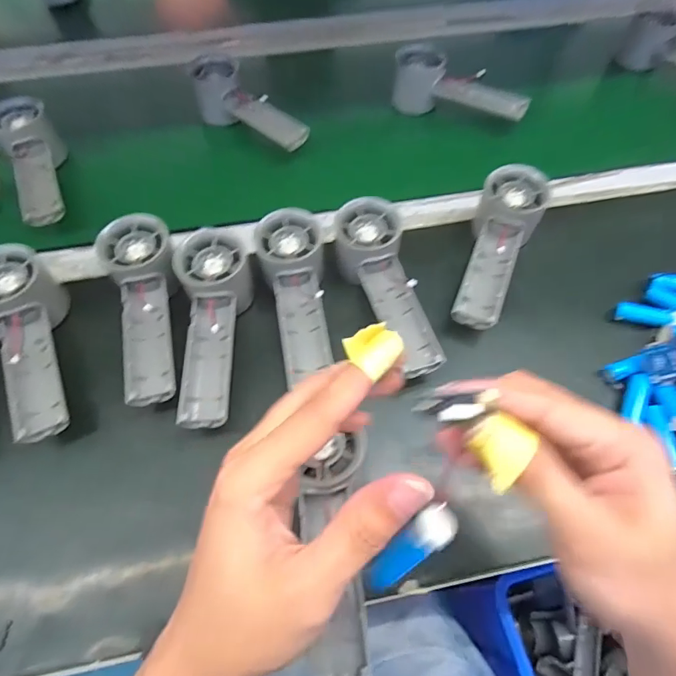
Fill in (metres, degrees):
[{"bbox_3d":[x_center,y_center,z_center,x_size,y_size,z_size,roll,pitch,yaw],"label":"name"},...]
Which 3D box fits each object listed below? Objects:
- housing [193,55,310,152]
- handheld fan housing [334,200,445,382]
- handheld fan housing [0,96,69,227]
[{"bbox_3d":[-0.102,-0.260,0.508,0.147,0.044,0.052,33,65,3],"label":"housing"},{"bbox_3d":[0.037,-0.041,0.373,0.057,0.050,0.156,-12,61,-6],"label":"handheld fan housing"},{"bbox_3d":[-0.308,-0.177,0.461,0.054,0.059,0.156,-28,64,-14],"label":"handheld fan housing"}]

